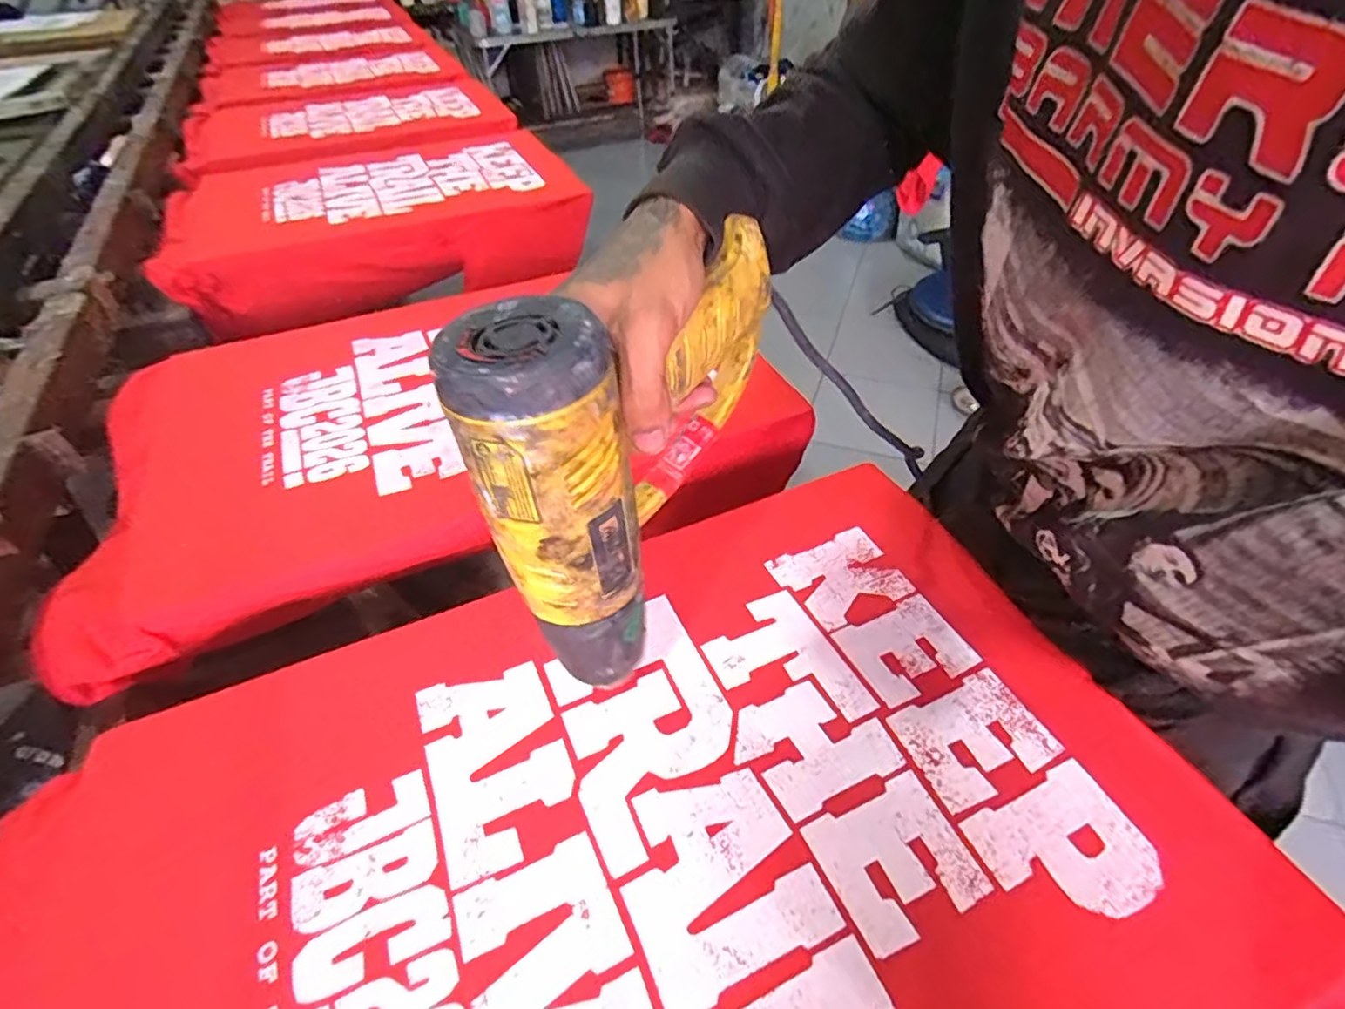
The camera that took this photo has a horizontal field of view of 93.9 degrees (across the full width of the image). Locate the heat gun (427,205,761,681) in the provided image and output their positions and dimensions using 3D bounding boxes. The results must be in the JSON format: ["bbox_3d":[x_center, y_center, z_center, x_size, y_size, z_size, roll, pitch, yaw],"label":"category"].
[{"bbox_3d":[-0.023,-0.035,0.332,0.085,0.169,0.179,21,50,21],"label":"heat gun"}]

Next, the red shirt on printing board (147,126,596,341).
[{"bbox_3d":[-0.516,-0.503,1.119,0.657,0.119,0.468,-24,49,-19],"label":"red shirt on printing board"}]

